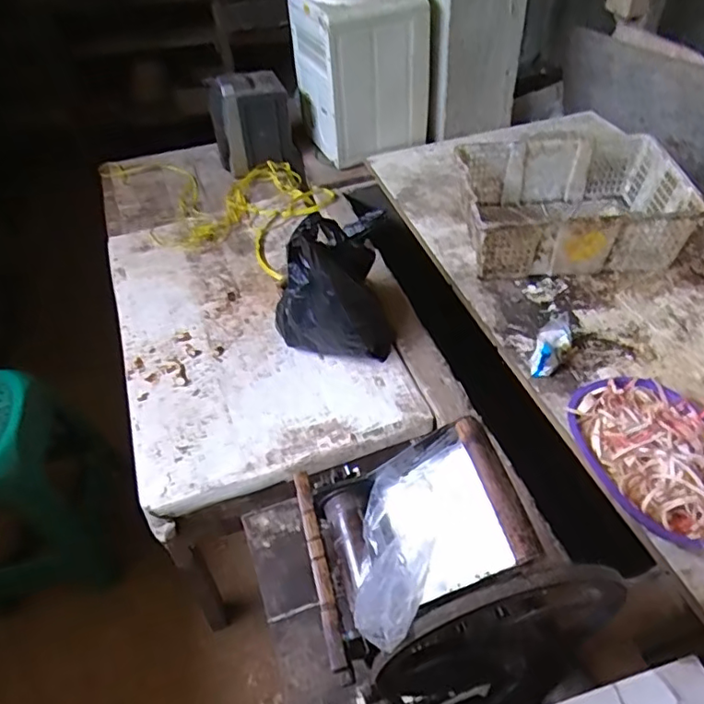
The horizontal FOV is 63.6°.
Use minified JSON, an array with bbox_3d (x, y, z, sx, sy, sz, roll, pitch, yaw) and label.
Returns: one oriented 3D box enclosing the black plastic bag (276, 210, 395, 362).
[{"bbox_3d":[-0.034,-0.115,1.132,0.230,0.291,0.188,-9,46,-7],"label":"black plastic bag"}]

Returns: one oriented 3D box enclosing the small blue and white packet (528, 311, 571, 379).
[{"bbox_3d":[0.385,-0.016,1.092,0.062,0.067,0.141,22,65,22],"label":"small blue and white packet"}]

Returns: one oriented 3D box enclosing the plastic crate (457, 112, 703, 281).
[{"bbox_3d":[0.494,-0.358,1.344,0.455,0.173,0.378,-1,45,1],"label":"plastic crate"}]

